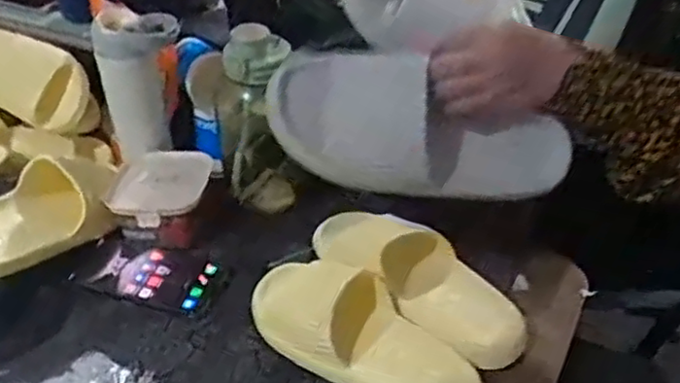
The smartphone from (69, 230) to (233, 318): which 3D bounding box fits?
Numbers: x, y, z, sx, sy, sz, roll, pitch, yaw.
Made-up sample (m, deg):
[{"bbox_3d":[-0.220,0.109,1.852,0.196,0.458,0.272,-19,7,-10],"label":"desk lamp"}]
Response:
[{"bbox_3d":[-0.205,0.082,0.738,0.167,0.010,0.084,16,42,18],"label":"smartphone"}]

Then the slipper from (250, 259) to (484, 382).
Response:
[{"bbox_3d":[0.025,0.138,0.644,0.234,0.061,0.103,31,48,32],"label":"slipper"}]

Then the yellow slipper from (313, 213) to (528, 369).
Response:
[{"bbox_3d":[0.079,0.077,0.699,0.239,0.055,0.099,31,48,32],"label":"yellow slipper"}]

